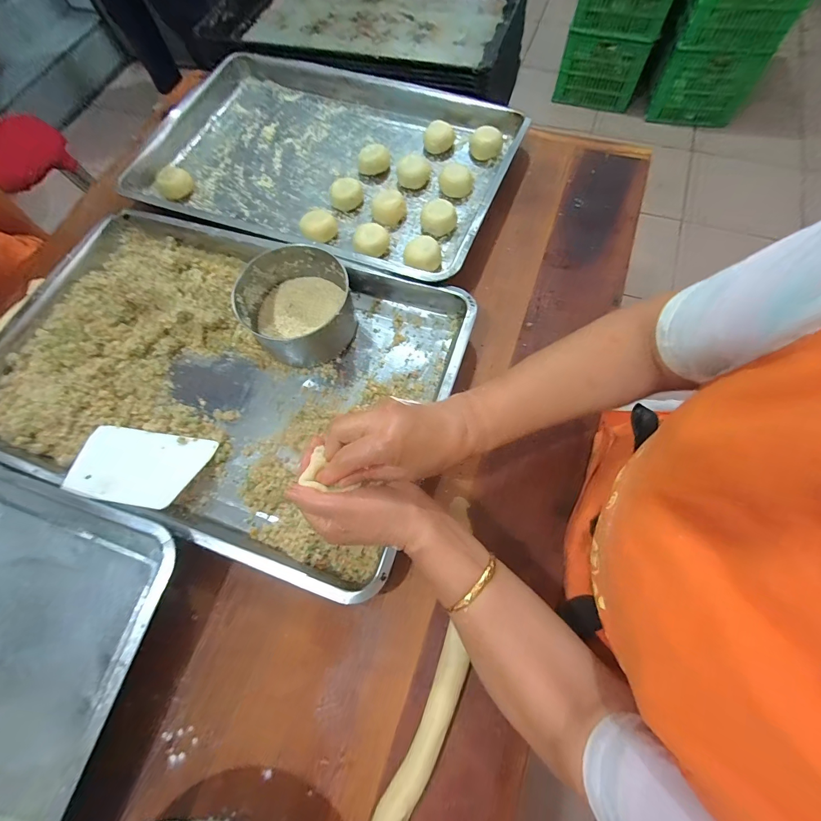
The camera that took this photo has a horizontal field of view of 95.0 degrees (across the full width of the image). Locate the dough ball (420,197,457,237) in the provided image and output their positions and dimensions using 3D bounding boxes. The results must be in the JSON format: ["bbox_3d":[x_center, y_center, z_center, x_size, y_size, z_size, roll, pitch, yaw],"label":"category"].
[{"bbox_3d":[0.043,-0.290,0.568,0.054,0.034,0.044,5,71,5],"label":"dough ball"}]

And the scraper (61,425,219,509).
[{"bbox_3d":[-0.319,0.064,0.440,0.143,0.008,0.093,10,50,0],"label":"scraper"}]

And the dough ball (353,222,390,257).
[{"bbox_3d":[-0.057,-0.248,0.555,0.051,0.033,0.045,-4,70,1],"label":"dough ball"}]

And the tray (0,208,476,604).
[{"bbox_3d":[-0.254,-0.061,0.485,0.600,0.048,0.391,18,71,7],"label":"tray"}]

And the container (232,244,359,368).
[{"bbox_3d":[-0.148,-0.139,0.499,0.136,0.072,0.133,-1,68,3],"label":"container"}]

